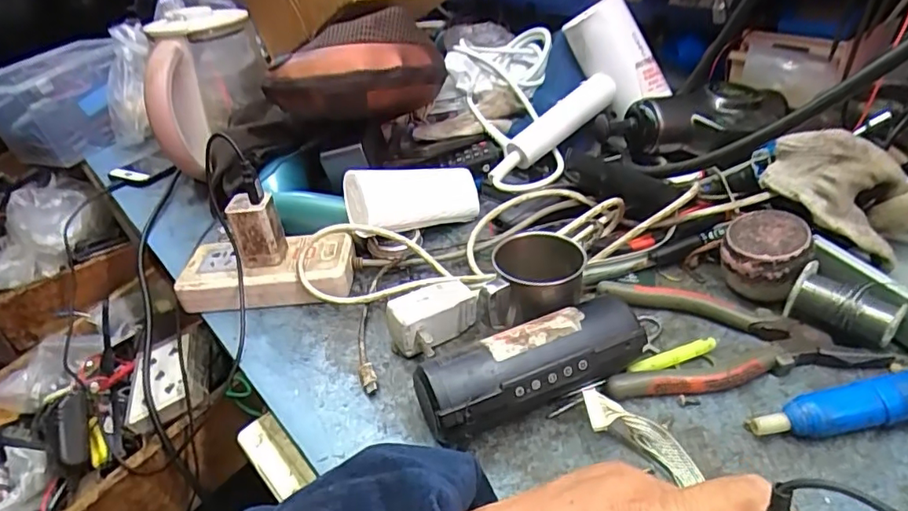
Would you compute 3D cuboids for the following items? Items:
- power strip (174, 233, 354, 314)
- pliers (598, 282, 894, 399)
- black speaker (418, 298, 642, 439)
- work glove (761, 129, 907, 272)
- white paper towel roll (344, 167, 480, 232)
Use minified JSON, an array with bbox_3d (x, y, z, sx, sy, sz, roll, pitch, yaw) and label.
[{"bbox_3d":[-0.164,0.016,0.486,0.149,0.040,0.064,-4,34,3],"label":"power strip"},{"bbox_3d":[0.192,0.054,0.397,0.175,0.017,0.104,-5,34,2],"label":"pliers"},{"bbox_3d":[0.053,0.078,0.358,0.151,0.053,0.043,-19,36,-18],"label":"black speaker"},{"bbox_3d":[0.314,-0.046,0.440,0.113,0.084,0.070,8,36,20],"label":"work glove"},{"bbox_3d":[-0.035,-0.056,0.524,0.144,0.048,0.056,-7,30,-31],"label":"white paper towel roll"}]

